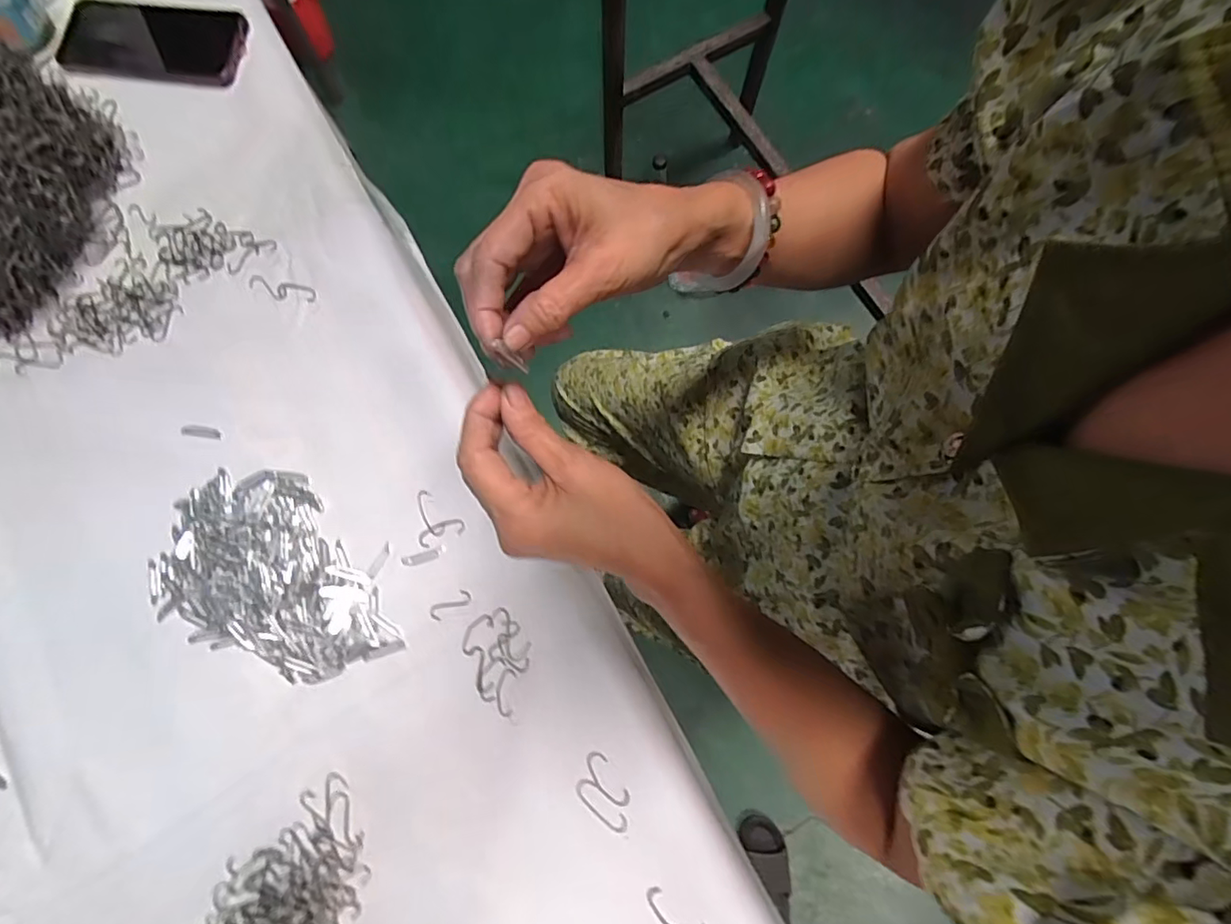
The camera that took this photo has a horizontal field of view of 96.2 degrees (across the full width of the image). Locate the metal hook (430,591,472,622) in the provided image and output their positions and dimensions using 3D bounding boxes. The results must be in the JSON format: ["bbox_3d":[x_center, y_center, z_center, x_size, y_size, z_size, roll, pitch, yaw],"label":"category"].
[{"bbox_3d":[-0.128,0.111,0.428,0.033,0.004,0.012,-30,80,-6],"label":"metal hook"}]

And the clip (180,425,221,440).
[{"bbox_3d":[-0.341,-0.025,0.453,0.034,0.004,0.010,7,78,1],"label":"clip"}]

